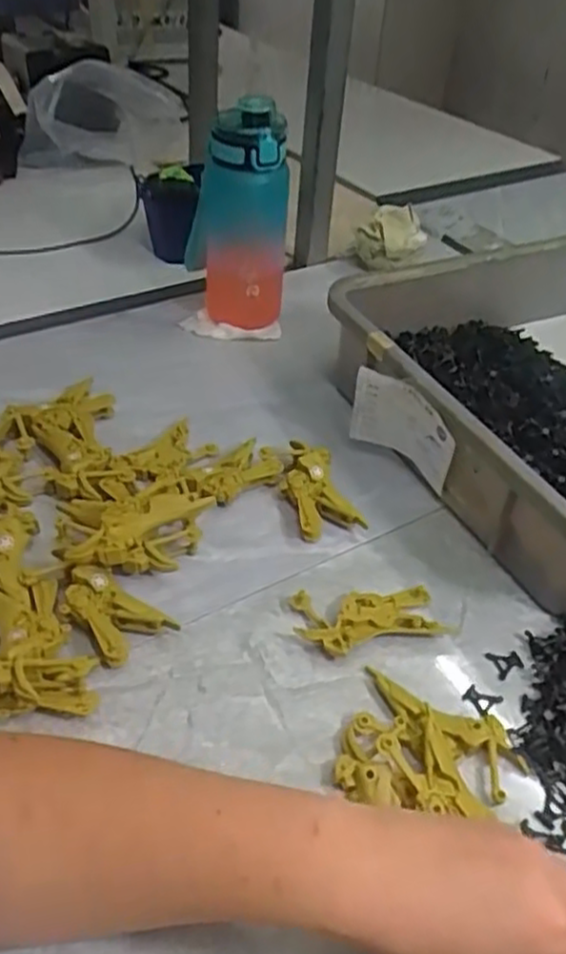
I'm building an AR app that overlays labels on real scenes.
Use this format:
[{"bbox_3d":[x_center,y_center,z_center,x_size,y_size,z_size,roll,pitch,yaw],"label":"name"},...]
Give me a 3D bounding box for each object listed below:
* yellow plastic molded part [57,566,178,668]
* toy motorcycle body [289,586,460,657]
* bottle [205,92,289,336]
[{"bbox_3d":[-0.113,0.087,0.481,0.069,0.018,0.047,32,48,27],"label":"yellow plastic molded part"},{"bbox_3d":[0.060,0.093,0.500,0.102,0.013,0.050,-6,43,-12],"label":"toy motorcycle body"},{"bbox_3d":[-0.040,-0.253,0.731,0.082,0.211,0.076,1,42,-4],"label":"bottle"}]

